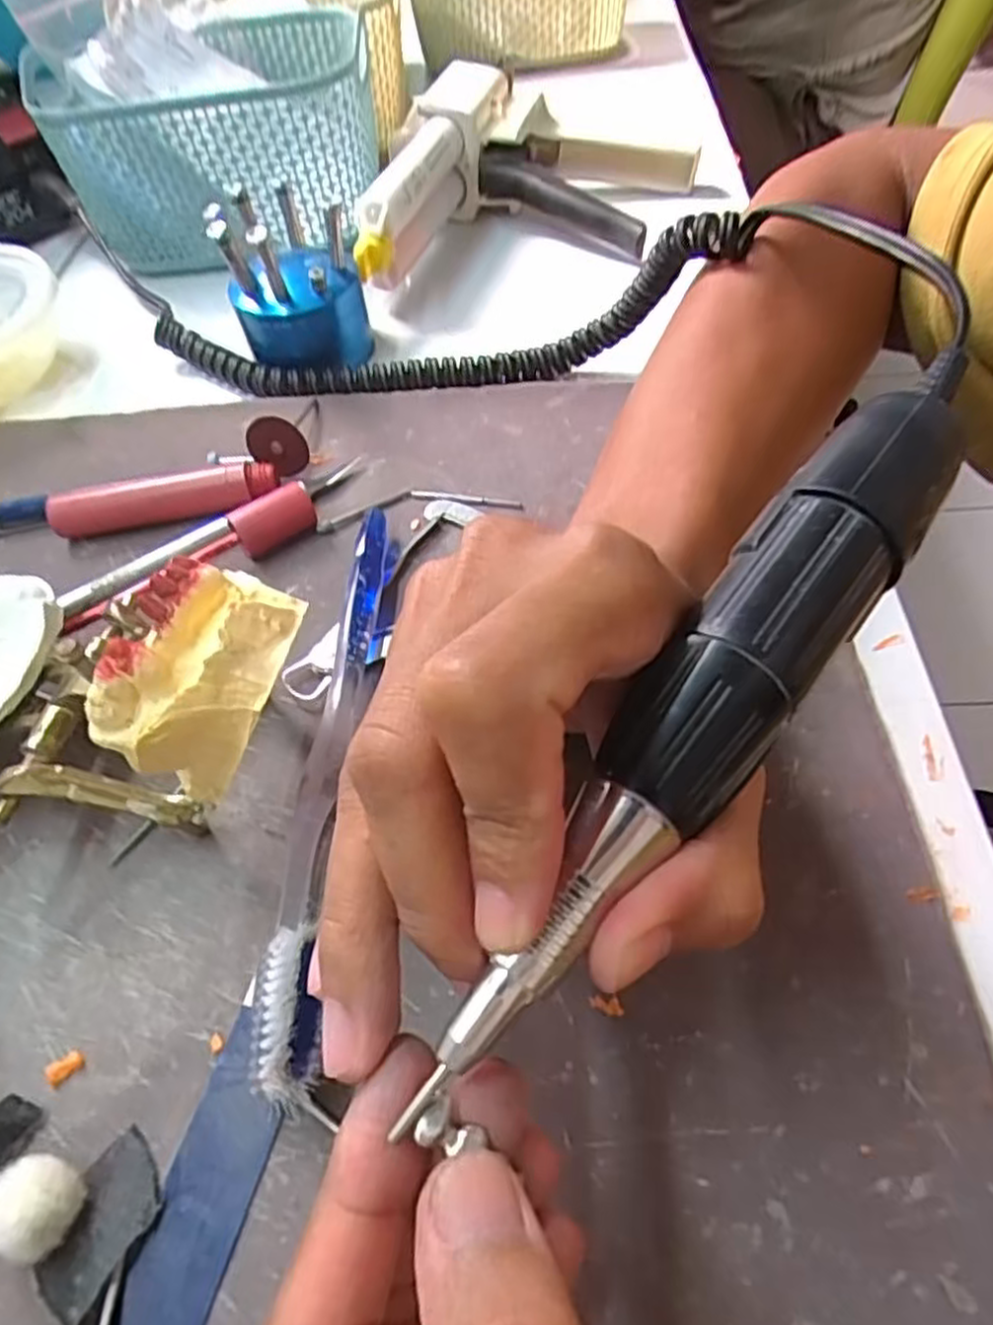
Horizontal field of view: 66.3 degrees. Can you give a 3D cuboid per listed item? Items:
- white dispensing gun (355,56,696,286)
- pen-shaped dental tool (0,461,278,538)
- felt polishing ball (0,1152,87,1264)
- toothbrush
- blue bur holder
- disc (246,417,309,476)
[{"bbox_3d":[0.024,-0.260,0.405,0.158,0.056,0.186,3,55,8],"label":"white dispensing gun"},{"bbox_3d":[-0.157,-0.061,0.299,0.142,0.018,0.018,-6,54,1],"label":"pen-shaped dental tool"},{"bbox_3d":[-0.099,0.117,0.164,0.015,0.016,0.018,7,55,10],"label":"felt polishing ball"},{"bbox_3d":[-0.049,0.023,0.225,0.021,0.021,0.184,-3,54,4],"label":"toothbrush"},{"bbox_3d":[-0.090,-0.171,0.341,0.057,0.066,0.058,-14,54,-4],"label":"blue bur holder"},{"bbox_3d":[-0.089,-0.087,0.307,0.024,0.024,0.006,11,56,13],"label":"disc"}]

